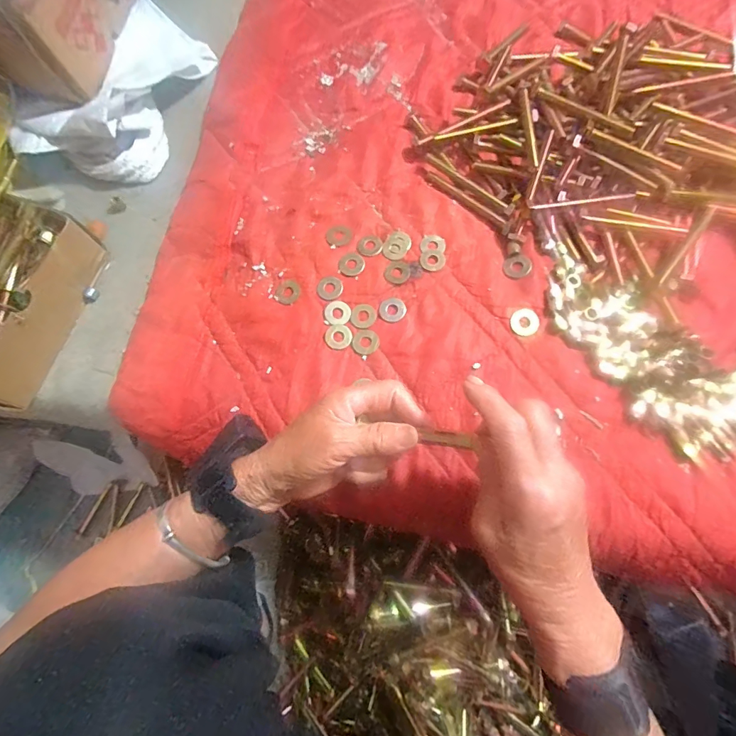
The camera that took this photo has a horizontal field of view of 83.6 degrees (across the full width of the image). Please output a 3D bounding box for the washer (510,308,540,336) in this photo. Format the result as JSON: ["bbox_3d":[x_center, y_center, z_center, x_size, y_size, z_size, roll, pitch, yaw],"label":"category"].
[{"bbox_3d":[0.145,-0.042,0.381,0.025,0.004,0.026,-1,71,2],"label":"washer"}]

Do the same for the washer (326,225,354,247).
[{"bbox_3d":[-0.029,-0.132,0.409,0.026,0.004,0.024,-1,71,2],"label":"washer"}]

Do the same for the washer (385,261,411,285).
[{"bbox_3d":[0.029,-0.092,0.395,0.024,0.004,0.024,-1,71,2],"label":"washer"}]

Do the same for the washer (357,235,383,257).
[{"bbox_3d":[0.002,-0.122,0.408,0.024,0.004,0.025,-1,71,2],"label":"washer"}]

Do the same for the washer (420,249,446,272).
[{"bbox_3d":[0.063,-0.105,0.400,0.024,0.004,0.023,-1,71,2],"label":"washer"}]

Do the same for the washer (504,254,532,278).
[{"bbox_3d":[0.143,-0.097,0.392,0.026,0.004,0.024,-1,71,2],"label":"washer"}]

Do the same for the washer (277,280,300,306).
[{"bbox_3d":[-0.077,-0.074,0.397,0.022,0.004,0.025,17,73,8],"label":"washer"}]

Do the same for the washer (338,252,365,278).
[{"bbox_3d":[-0.016,-0.102,0.403,0.025,0.004,0.024,-1,71,2],"label":"washer"}]

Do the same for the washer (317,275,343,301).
[{"bbox_3d":[-0.037,-0.078,0.396,0.024,0.004,0.025,-1,71,2],"label":"washer"}]

